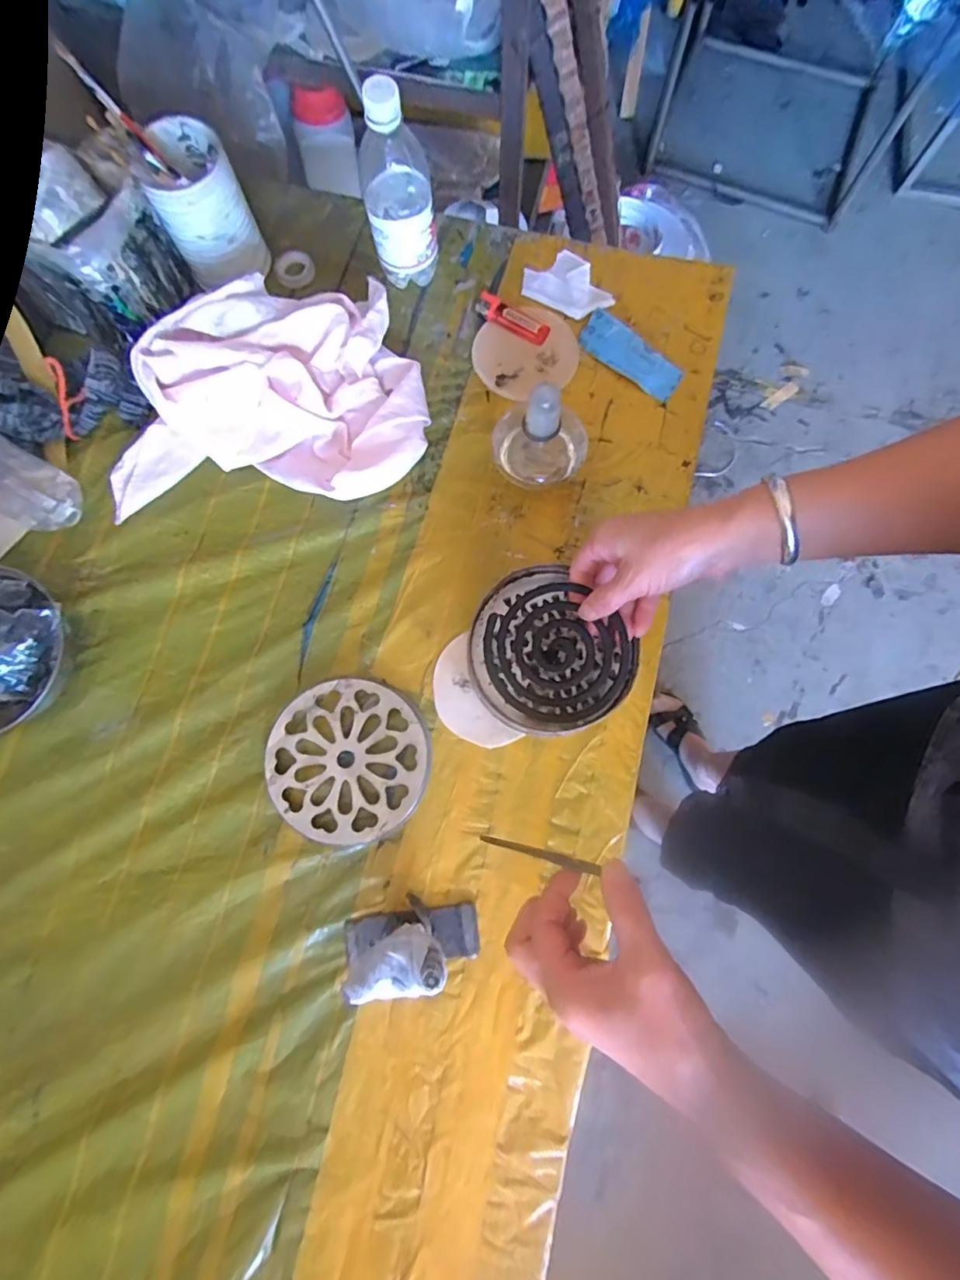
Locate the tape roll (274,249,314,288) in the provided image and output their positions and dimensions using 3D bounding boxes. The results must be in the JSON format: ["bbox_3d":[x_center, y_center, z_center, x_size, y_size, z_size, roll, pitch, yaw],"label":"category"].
[{"bbox_3d":[-0.199,-0.399,0.588,0.041,0.013,0.038,0,79,0],"label":"tape roll"}]

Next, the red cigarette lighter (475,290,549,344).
[{"bbox_3d":[0.032,-0.332,0.567,0.084,0.010,0.029,34,81,7],"label":"red cigarette lighter"}]

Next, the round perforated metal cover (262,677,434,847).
[{"bbox_3d":[-0.115,0.105,0.481,0.140,0.013,0.137,0,79,0],"label":"round perforated metal cover"}]

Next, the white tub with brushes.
[{"bbox_3d":[-0.267,-0.418,0.526,0.081,0.127,0.089,-28,80,-5],"label":"white tub with brushes"}]

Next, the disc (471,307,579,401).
[{"bbox_3d":[0.046,-0.296,0.562,0.104,0.009,0.095,0,84,1],"label":"disc"}]

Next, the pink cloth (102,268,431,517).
[{"bbox_3d":[-0.205,-0.241,0.518,0.301,0.078,0.215,-6,79,-1],"label":"pink cloth"}]

